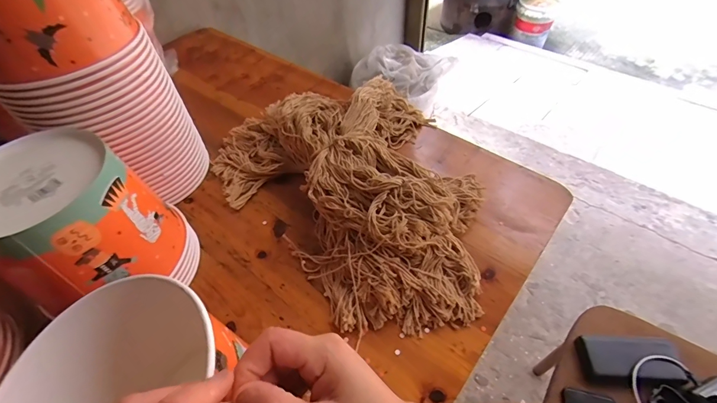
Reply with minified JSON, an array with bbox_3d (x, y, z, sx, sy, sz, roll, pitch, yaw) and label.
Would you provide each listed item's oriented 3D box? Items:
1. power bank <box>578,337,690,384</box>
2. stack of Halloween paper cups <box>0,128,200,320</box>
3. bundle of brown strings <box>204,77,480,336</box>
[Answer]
[{"bbox_3d":[0.468,0.271,0.610,0.155,0.020,0.075,3,51,4],"label":"power bank"},{"bbox_3d":[-0.270,0.037,0.368,0.142,0.176,0.131,-30,56,-20],"label":"stack of Halloween paper cups"},{"bbox_3d":[-0.012,-0.022,0.465,0.321,0.072,0.403,-19,54,-11],"label":"bundle of brown strings"}]

